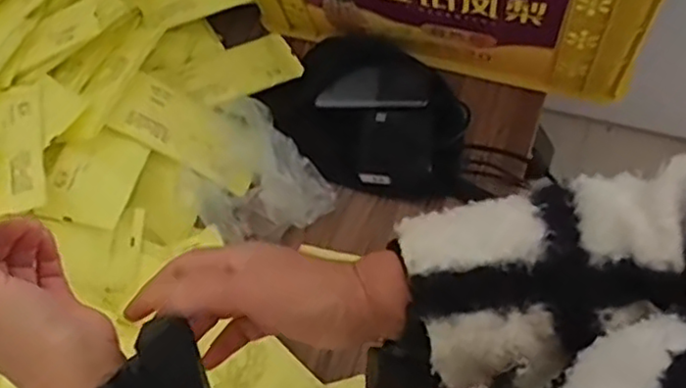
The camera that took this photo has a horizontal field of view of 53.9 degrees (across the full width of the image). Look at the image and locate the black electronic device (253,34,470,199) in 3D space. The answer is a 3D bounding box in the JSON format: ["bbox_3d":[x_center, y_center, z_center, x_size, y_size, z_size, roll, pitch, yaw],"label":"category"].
[{"bbox_3d":[0.029,-0.098,0.779,0.247,0.051,0.174,27,73,11],"label":"black electronic device"}]

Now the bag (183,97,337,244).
[{"bbox_3d":[-0.100,-0.016,0.726,0.152,0.107,0.127,36,75,14],"label":"bag"}]

